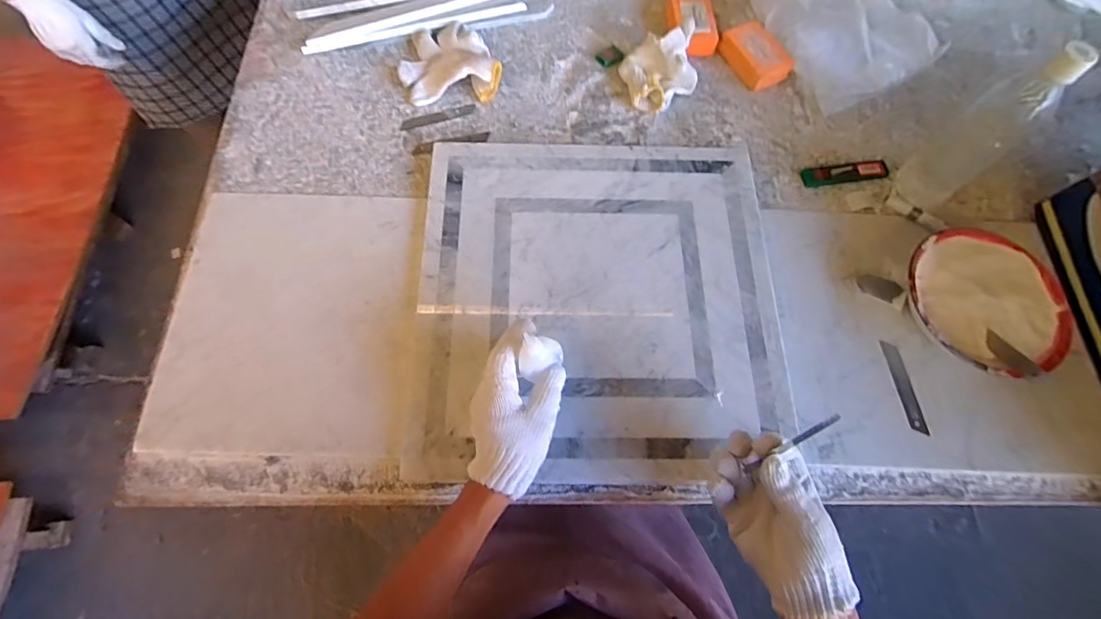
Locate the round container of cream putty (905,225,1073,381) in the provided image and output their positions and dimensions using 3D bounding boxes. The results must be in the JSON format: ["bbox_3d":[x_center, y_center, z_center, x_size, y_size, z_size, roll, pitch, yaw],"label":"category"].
[{"bbox_3d":[0.463,-0.003,0.514,0.163,0.040,0.152,0,69,0],"label":"round container of cream putty"}]

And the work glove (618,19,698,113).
[{"bbox_3d":[0.148,-0.320,0.639,0.089,0.063,0.085,-14,70,-5],"label":"work glove"}]

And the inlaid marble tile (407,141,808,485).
[{"bbox_3d":[0.052,-0.019,0.533,0.388,0.015,0.391,-1,69,0],"label":"inlaid marble tile"}]

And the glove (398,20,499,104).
[{"bbox_3d":[-0.138,-0.330,0.639,0.123,0.044,0.127,-15,70,-5],"label":"glove"}]

